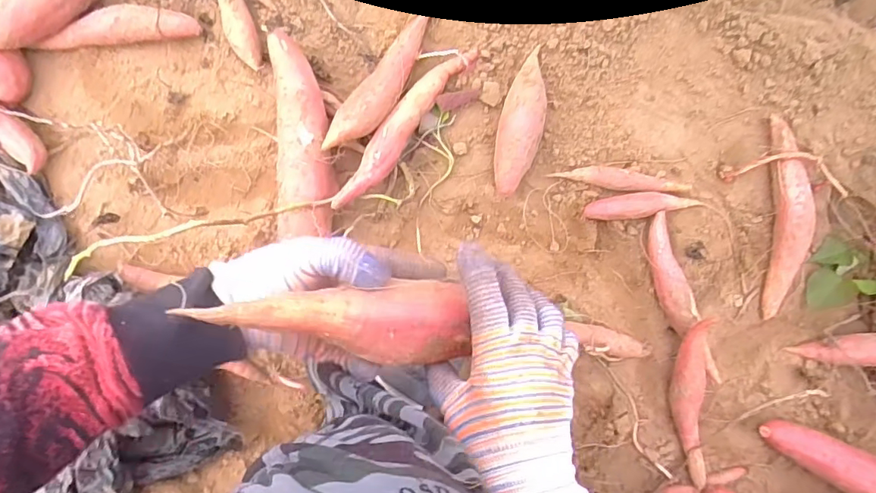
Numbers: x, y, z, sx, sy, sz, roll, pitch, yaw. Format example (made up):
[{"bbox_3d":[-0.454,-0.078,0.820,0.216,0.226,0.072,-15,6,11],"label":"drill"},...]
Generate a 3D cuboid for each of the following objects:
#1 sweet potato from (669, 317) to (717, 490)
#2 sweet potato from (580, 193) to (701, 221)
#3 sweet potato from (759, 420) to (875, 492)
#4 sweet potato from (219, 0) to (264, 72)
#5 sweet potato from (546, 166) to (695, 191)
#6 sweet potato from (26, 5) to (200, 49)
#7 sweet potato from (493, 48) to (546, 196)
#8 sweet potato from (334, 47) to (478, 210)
[{"bbox_3d":[0.272,0.169,0.549,0.033,0.050,0.183,-3,88,-3],"label":"sweet potato"},{"bbox_3d":[0.225,-0.045,0.561,0.126,0.021,0.027,-6,88,-3],"label":"sweet potato"},{"bbox_3d":[0.465,0.249,0.548,0.233,0.056,0.051,23,87,-2],"label":"sweet potato"},{"bbox_3d":[-0.217,-0.246,0.553,0.028,0.026,0.112,-19,89,-4],"label":"sweet potato"},{"bbox_3d":[0.201,-0.073,0.563,0.142,0.017,0.022,11,87,-3],"label":"sweet potato"},{"bbox_3d":[-0.341,-0.233,0.550,0.160,0.042,0.031,-4,88,-3],"label":"sweet potato"},{"bbox_3d":[0.090,-0.134,0.554,0.045,0.039,0.155,12,87,-3],"label":"sweet potato"},{"bbox_3d":[-0.037,-0.130,0.551,0.035,0.045,0.220,36,88,-1],"label":"sweet potato"}]

